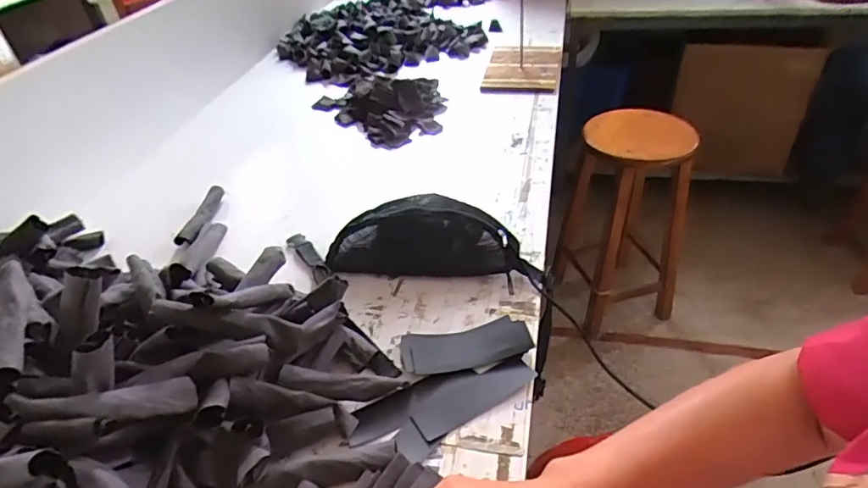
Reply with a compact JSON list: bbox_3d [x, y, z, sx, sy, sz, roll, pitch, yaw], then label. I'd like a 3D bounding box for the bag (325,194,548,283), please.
[{"bbox_3d":[-0.002,-0.016,0.783,0.311,0.090,0.111,3,40,10],"label":"bag"}]

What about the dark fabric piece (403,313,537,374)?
[{"bbox_3d":[0.040,0.128,0.653,0.158,0.021,0.066,-8,39,-4],"label":"dark fabric piece"}]

